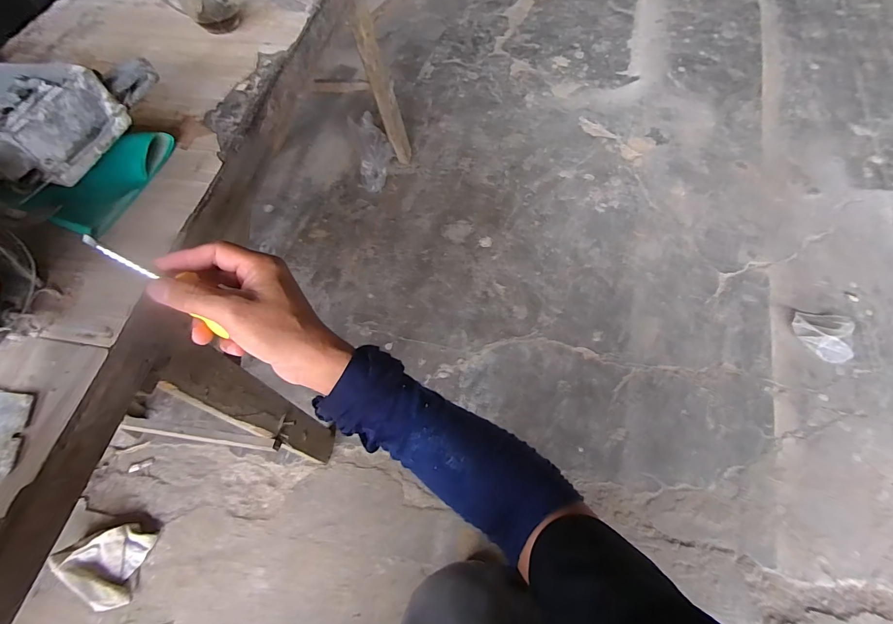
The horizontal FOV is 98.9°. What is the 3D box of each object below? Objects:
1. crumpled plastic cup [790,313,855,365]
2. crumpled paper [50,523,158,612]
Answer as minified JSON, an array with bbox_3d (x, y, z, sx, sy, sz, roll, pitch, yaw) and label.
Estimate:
[{"bbox_3d":[0.751,0.048,0.756,0.112,0.024,0.103,-1,64,2],"label":"crumpled plastic cup"},{"bbox_3d":[-0.537,0.398,0.616,0.123,0.052,0.104,34,70,17],"label":"crumpled paper"}]

